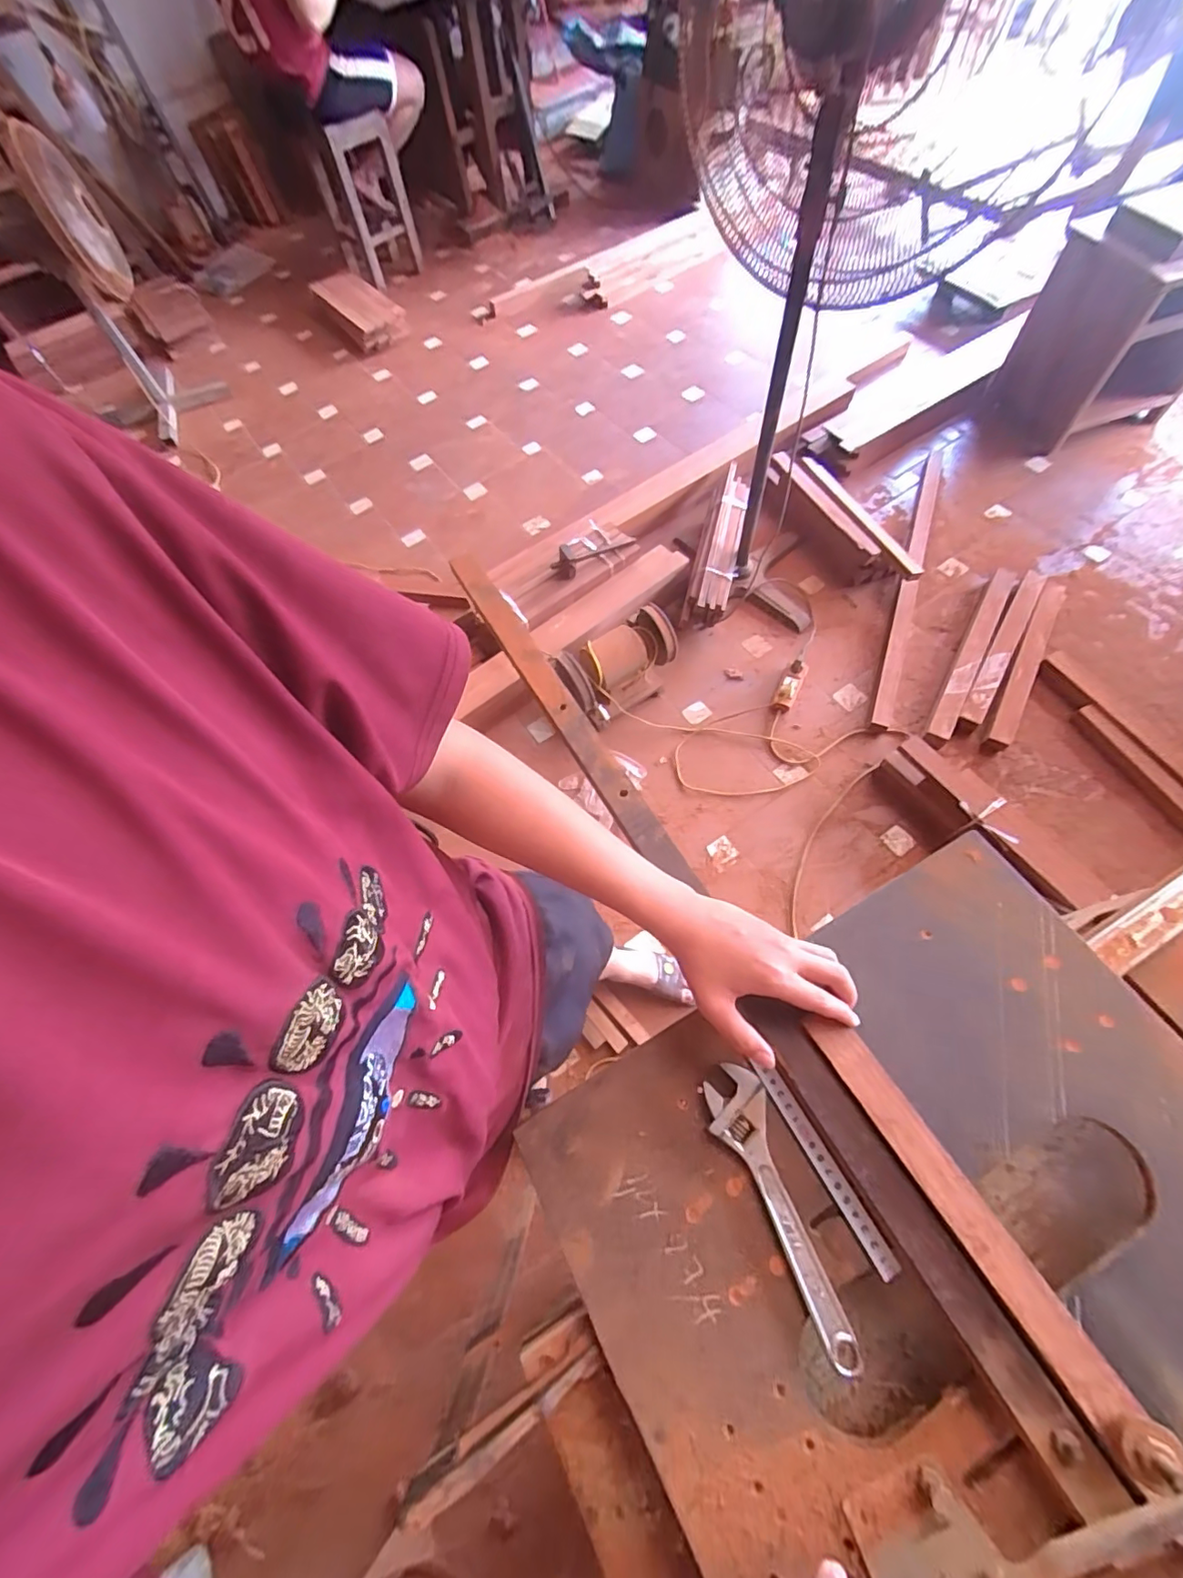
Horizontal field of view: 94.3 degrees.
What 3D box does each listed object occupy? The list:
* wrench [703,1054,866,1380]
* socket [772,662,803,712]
[{"bbox_3d":[0.136,0.313,0.412,0.047,0.019,0.191,-16,64,-3],"label":"wrench"},{"bbox_3d":[0.570,-0.294,1.577,0.060,0.048,0.166,25,69,15],"label":"socket"}]

